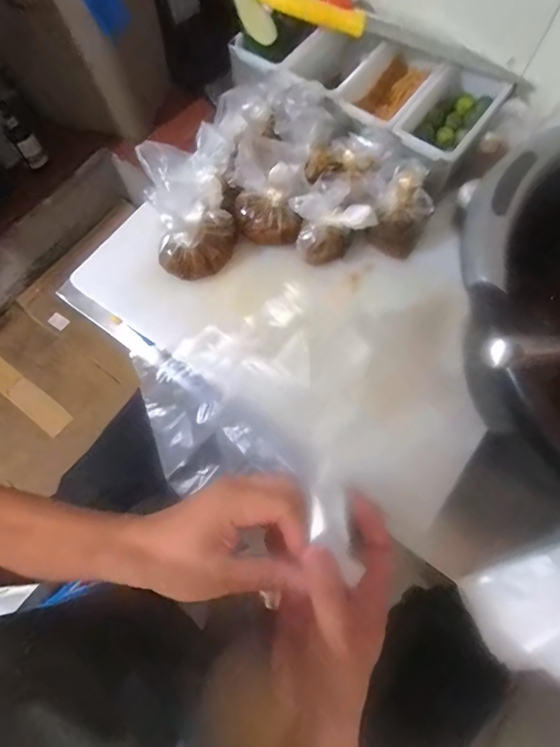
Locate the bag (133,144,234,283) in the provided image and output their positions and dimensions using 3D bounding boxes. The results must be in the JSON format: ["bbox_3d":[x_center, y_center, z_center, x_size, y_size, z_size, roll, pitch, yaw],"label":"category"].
[{"bbox_3d":[-0.096,-0.178,0.483,0.081,0.065,0.128,-11,71,-3],"label":"bag"}]

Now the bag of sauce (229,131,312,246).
[{"bbox_3d":[-0.011,-0.195,0.478,0.077,0.067,0.088,-4,70,-1],"label":"bag of sauce"}]

